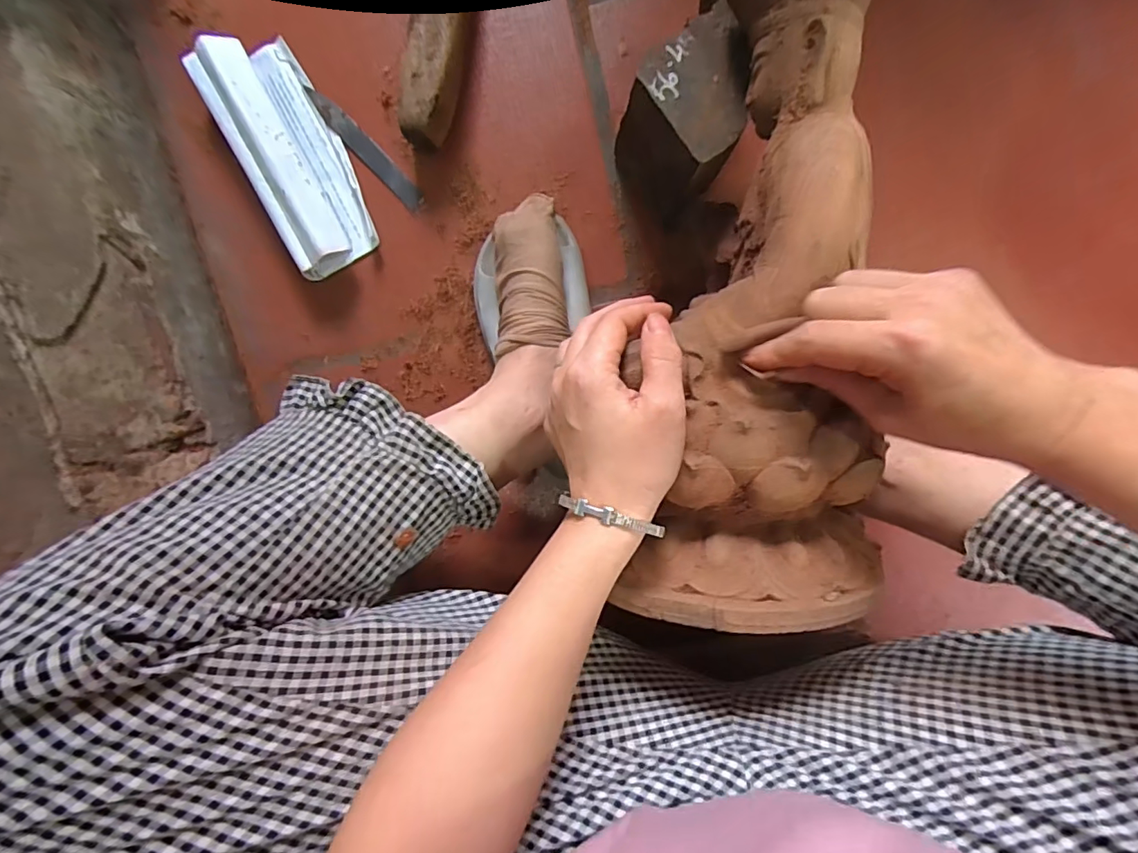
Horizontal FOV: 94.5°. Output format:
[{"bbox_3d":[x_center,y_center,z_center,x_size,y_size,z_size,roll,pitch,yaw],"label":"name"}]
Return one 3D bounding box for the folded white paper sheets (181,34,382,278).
[{"bbox_3d":[-0.260,-0.253,0.487,0.084,0.038,0.212,-27,92,4],"label":"folded white paper sheets"}]

